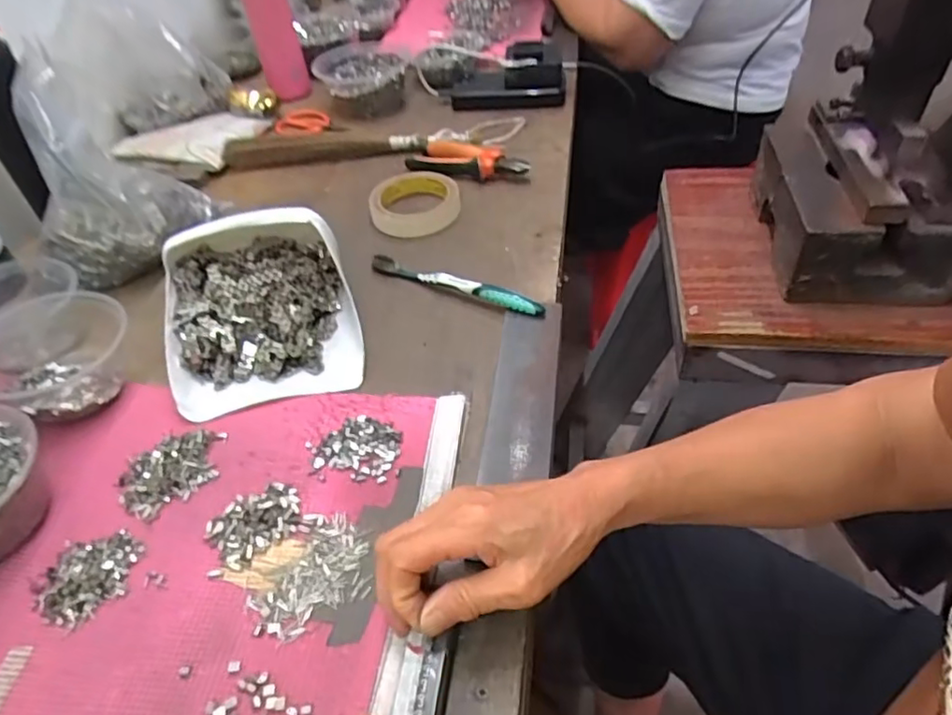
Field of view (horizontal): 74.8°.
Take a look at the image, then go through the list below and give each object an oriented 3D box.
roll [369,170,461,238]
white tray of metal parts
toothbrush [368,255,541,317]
[{"bbox_3d":[-0.067,-0.172,0.685,0.096,0.023,0.096,-4,45,4],"label":"roll"},{"bbox_3d":[-0.185,-0.049,0.526,0.154,0.078,0.168,-13,46,-6],"label":"white tray of metal parts"},{"bbox_3d":[-0.021,-0.069,0.578,0.182,0.026,0.011,22,51,22],"label":"toothbrush"}]

